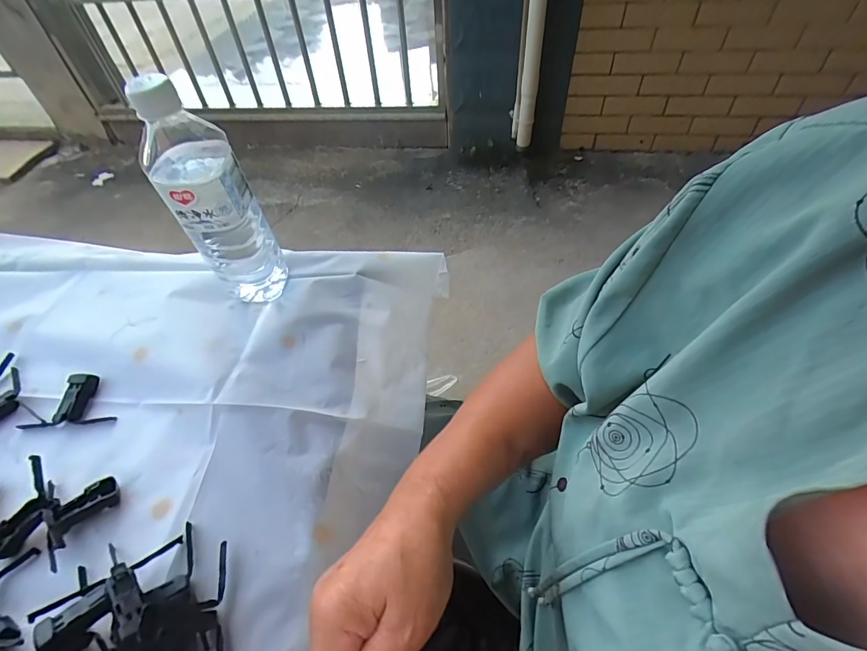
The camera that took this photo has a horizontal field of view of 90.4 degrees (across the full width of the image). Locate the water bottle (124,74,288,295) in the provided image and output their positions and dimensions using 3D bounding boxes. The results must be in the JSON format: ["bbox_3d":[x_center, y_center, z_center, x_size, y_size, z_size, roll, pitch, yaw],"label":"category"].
[{"bbox_3d":[-0.196,-0.111,0.390,0.076,0.202,0.069,-26,58,-20],"label":"water bottle"}]

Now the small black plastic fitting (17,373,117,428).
[{"bbox_3d":[-0.331,0.067,0.386,0.086,0.016,0.045,-8,48,-3],"label":"small black plastic fitting"}]

